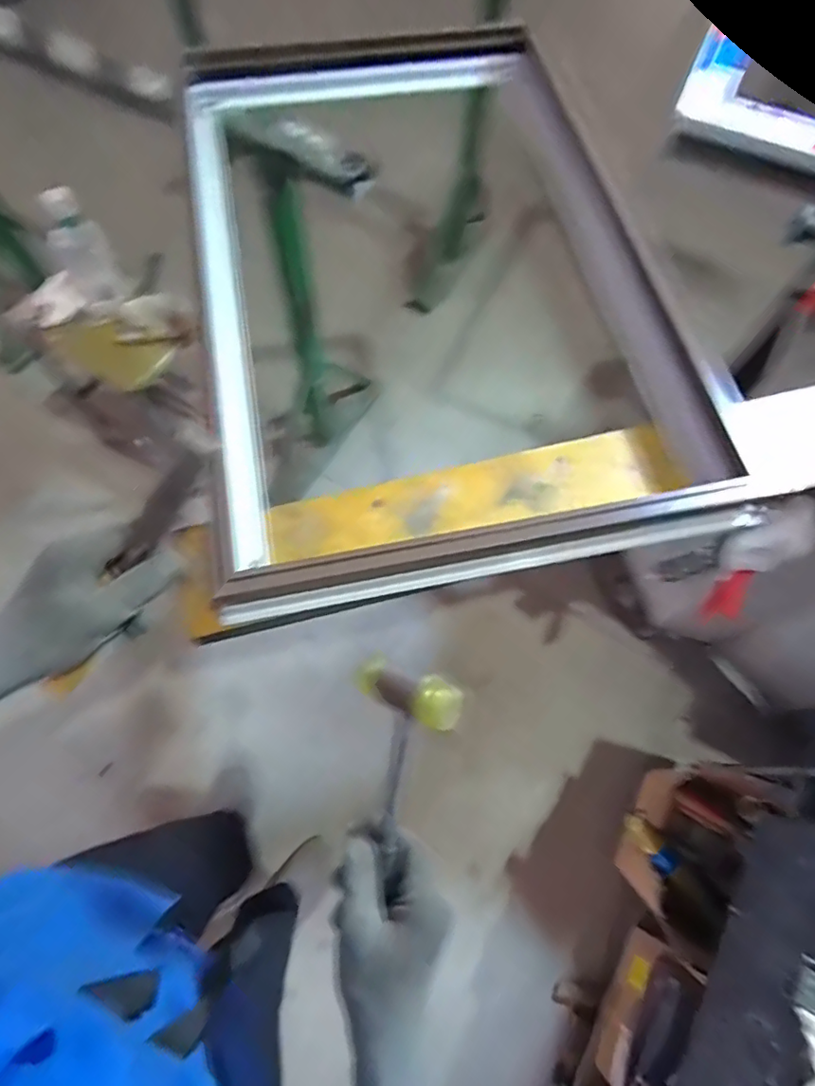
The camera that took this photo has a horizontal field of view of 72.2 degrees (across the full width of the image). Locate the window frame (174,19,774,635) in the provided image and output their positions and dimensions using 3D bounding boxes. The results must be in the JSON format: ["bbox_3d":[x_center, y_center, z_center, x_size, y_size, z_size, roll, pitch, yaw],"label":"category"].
[{"bbox_3d":[0.034,-0.367,0.695,0.571,0.087,0.846,-10,69,-5],"label":"window frame"}]

